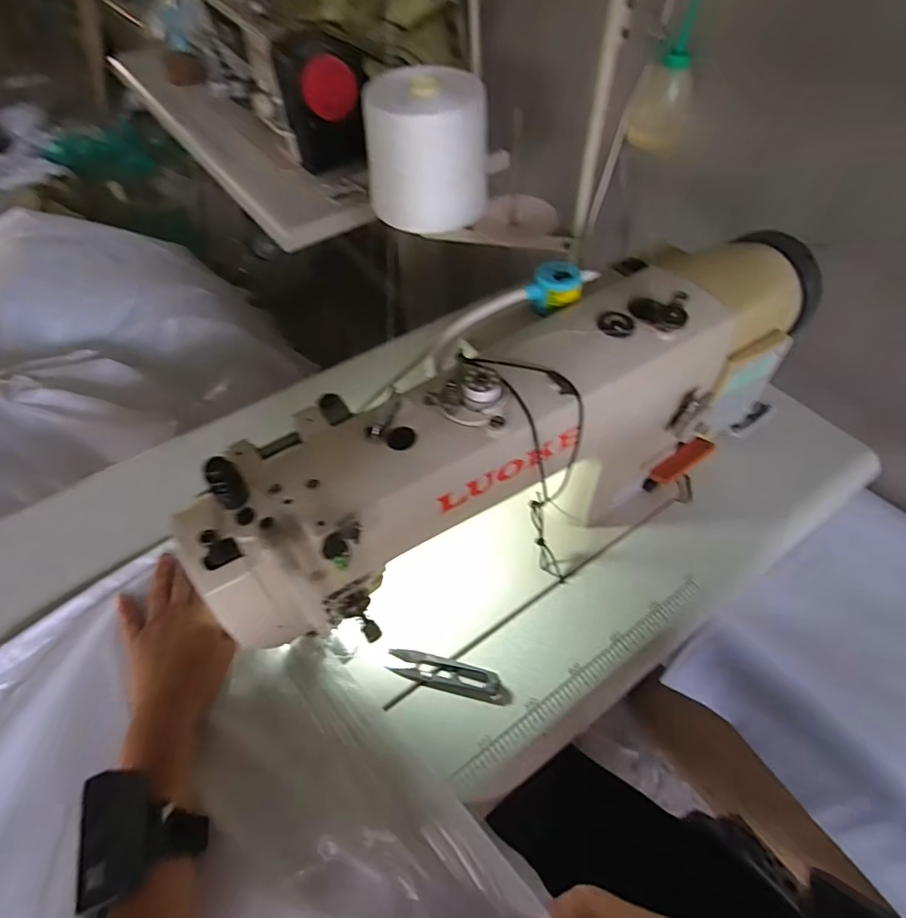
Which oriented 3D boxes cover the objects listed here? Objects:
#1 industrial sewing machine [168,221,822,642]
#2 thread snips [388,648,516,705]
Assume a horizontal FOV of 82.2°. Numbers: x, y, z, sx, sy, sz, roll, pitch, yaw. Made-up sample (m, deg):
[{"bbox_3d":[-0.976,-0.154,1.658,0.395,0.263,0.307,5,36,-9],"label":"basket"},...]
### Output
[{"bbox_3d":[0.081,-0.028,0.470,0.562,0.221,0.155,-27,56,-18],"label":"industrial sewing machine"},{"bbox_3d":[-0.002,0.192,0.461,0.108,0.007,0.026,11,54,10],"label":"thread snips"}]

